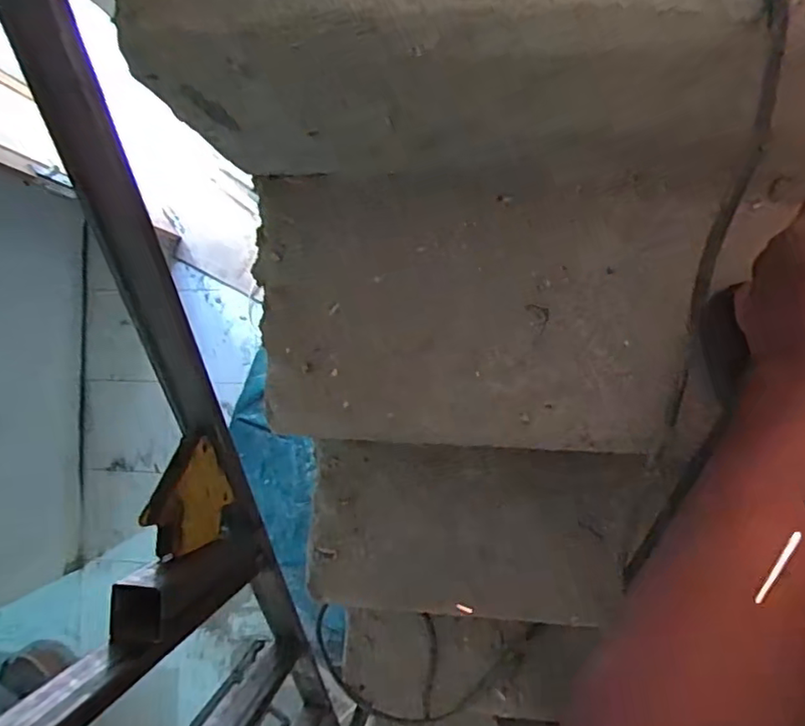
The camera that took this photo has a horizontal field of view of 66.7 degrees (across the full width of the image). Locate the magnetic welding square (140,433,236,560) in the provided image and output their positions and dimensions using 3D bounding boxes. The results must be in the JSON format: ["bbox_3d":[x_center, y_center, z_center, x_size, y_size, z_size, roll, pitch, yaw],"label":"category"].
[{"bbox_3d":[-0.154,0.095,0.446,0.019,0.102,0.076,-7,89,8],"label":"magnetic welding square"}]

